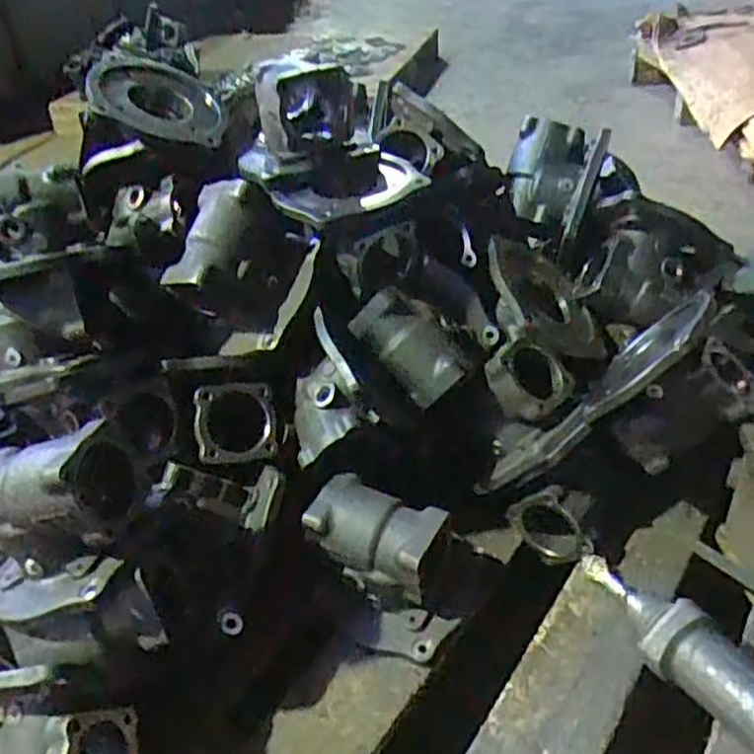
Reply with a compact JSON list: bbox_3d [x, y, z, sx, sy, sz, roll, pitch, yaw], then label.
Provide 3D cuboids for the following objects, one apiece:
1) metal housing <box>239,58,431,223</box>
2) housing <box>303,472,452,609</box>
[{"bbox_3d":[-0.069,-0.287,0.819,0.177,0.107,0.262,-14,37,-12],"label":"metal housing"},{"bbox_3d":[0.001,0.161,0.696,0.125,0.080,0.079,17,42,28],"label":"housing"}]

